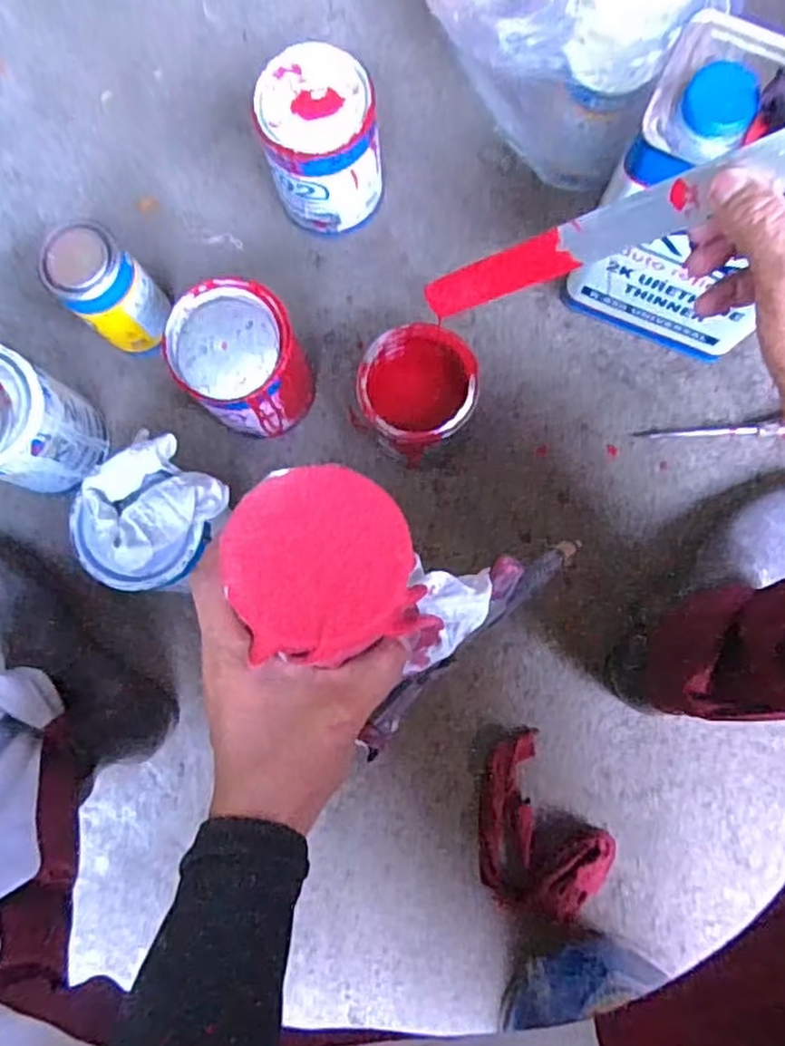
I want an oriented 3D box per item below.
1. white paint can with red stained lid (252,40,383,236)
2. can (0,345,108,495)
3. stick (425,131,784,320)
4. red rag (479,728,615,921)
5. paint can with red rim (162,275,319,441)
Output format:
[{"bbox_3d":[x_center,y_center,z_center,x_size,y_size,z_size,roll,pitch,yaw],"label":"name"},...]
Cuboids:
[{"bbox_3d":[-0.062,-0.340,0.664,0.094,0.136,0.100,0,83,3],"label":"white paint can with red stained lid"},{"bbox_3d":[-0.332,-0.084,0.649,0.102,0.153,0.101,0,83,3],"label":"can"},{"bbox_3d":[0.100,-0.150,0.391,0.008,0.235,0.025,-44,113,-29],"label":"stick"},{"bbox_3d":[0.123,0.275,0.644,0.110,0.031,0.151,-29,82,-1],"label":"red rag"},{"bbox_3d":[-0.130,-0.139,0.636,0.099,0.150,0.098,0,83,3],"label":"paint can with red rim"}]

